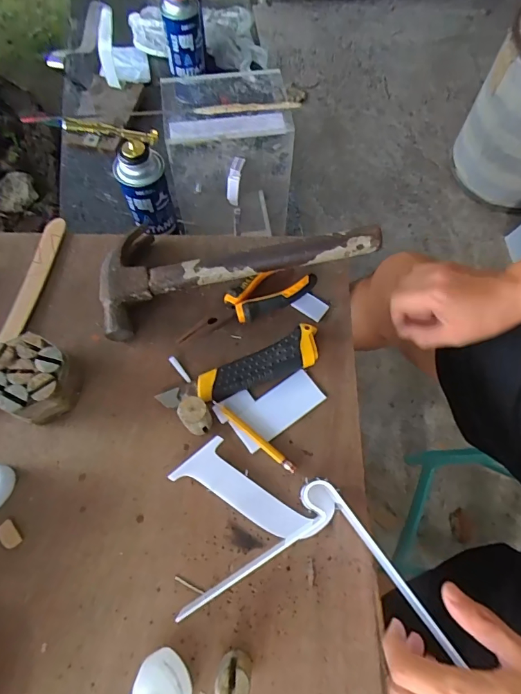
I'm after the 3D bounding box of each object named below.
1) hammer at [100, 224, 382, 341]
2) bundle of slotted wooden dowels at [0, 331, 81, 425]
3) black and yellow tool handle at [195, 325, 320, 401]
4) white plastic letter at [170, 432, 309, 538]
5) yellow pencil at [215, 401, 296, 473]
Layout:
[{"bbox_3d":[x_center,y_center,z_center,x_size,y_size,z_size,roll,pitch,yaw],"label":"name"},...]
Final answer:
[{"bbox_3d":[-0.034,-0.109,0.470,0.287,0.046,0.122,-18,71,-6],"label":"hammer"},{"bbox_3d":[-0.213,0.031,0.414,0.076,0.051,0.071,28,70,10],"label":"bundle of slotted wooden dowels"},{"bbox_3d":[0.001,0.020,0.437,0.129,0.017,0.038,-25,71,-13],"label":"black and yellow tool handle"},{"bbox_3d":[-0.013,0.127,0.398,0.124,0.011,0.048,26,68,7],"label":"white plastic letter"},{"bbox_3d":[-0.006,0.085,0.417,0.099,0.006,0.009,39,71,12],"label":"yellow pencil"}]

